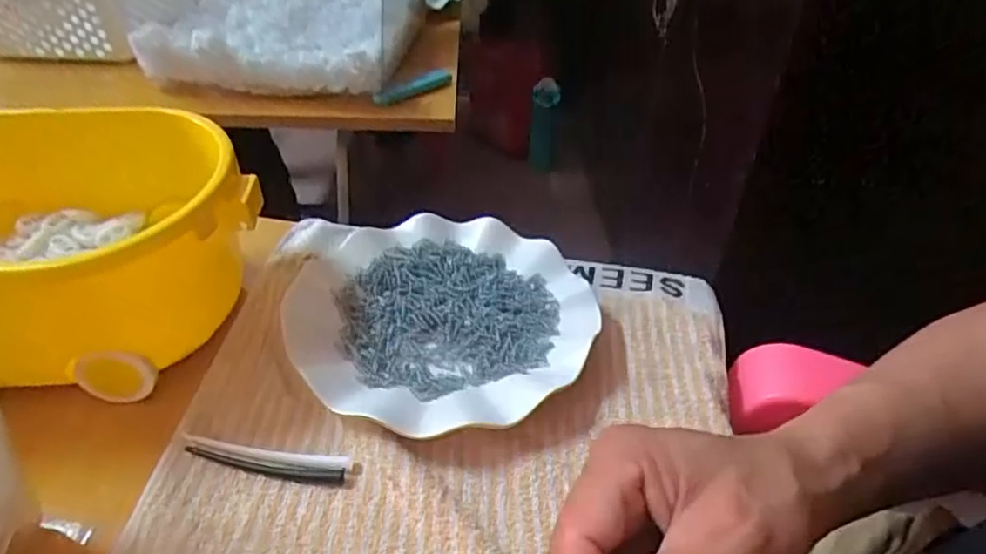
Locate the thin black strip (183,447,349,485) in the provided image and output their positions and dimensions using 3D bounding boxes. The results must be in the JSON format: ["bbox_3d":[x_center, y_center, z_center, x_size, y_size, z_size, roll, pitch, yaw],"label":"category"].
[{"bbox_3d":[-0.117,0.096,0.319,0.083,0.004,0.008,7,41,5],"label":"thin black strip"}]

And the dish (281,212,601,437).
[{"bbox_3d":[-0.032,0.020,0.396,0.180,0.022,0.167,2,41,-2],"label":"dish"}]

